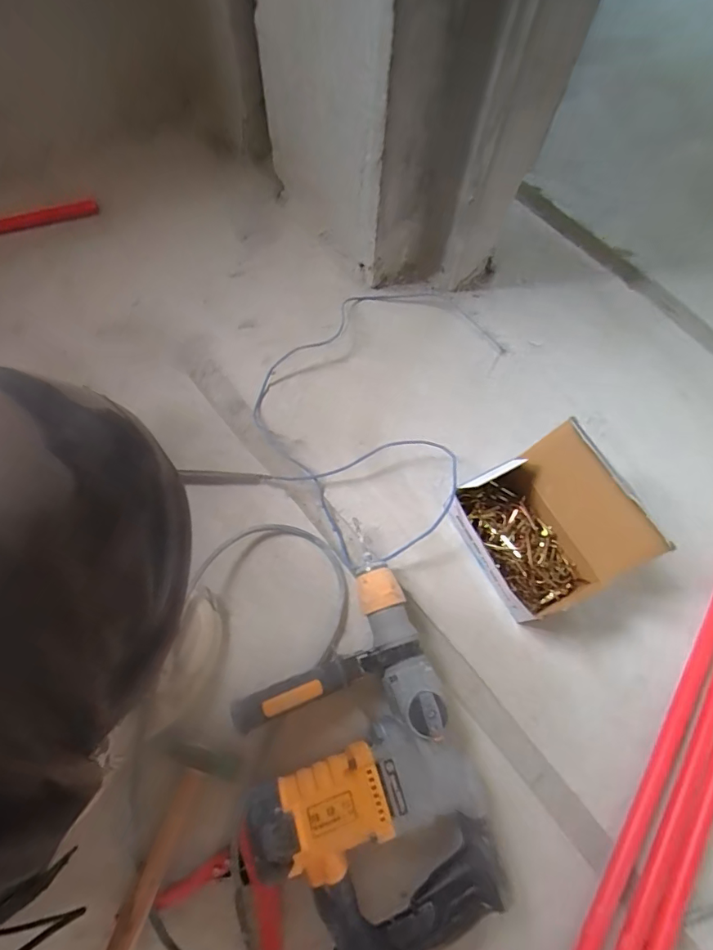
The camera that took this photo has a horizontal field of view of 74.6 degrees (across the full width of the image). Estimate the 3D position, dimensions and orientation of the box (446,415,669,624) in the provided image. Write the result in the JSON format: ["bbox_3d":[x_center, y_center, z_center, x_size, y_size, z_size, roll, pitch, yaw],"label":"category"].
[{"bbox_3d":[0.226,0.063,0.561,0.146,0.145,0.173,-25,71,-12],"label":"box"}]

